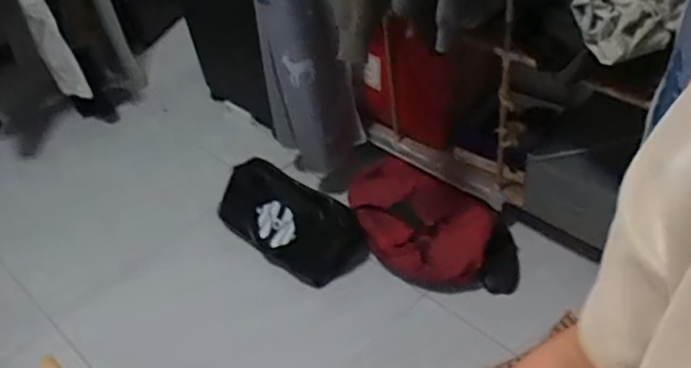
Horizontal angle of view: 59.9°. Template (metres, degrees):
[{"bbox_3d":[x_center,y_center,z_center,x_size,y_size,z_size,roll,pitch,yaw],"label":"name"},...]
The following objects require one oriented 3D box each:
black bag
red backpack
[{"bbox_3d":[-0.199,0.116,1.926,0.530,0.196,0.244,31,55,33],"label":"black bag"},{"bbox_3d":[0.257,0.115,1.920,0.424,0.149,0.575,-17,44,-11],"label":"red backpack"}]

